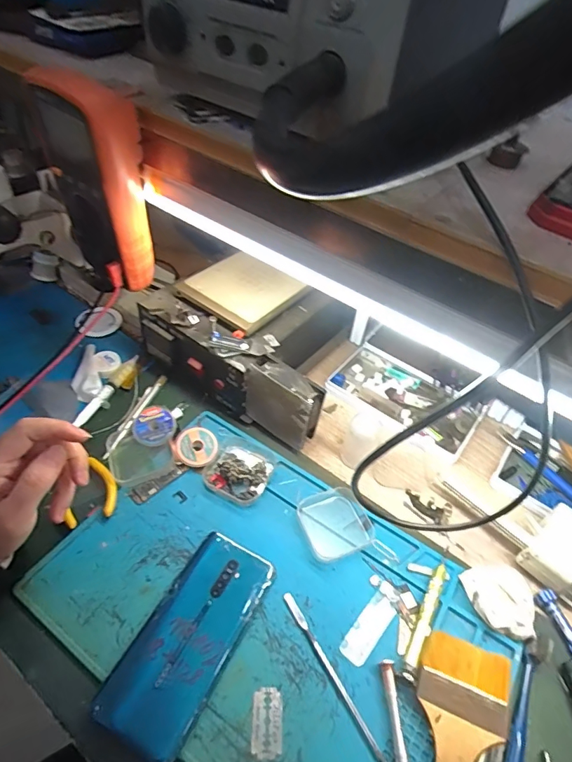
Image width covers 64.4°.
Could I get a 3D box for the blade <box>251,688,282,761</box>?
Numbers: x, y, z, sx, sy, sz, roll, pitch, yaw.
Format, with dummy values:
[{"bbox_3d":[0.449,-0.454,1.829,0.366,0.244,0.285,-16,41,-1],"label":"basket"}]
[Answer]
[{"bbox_3d":[-0.014,0.251,0.335,0.022,0.004,0.040,3,48,-5],"label":"blade"}]

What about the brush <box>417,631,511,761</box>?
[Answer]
[{"bbox_3d":[0.115,0.267,0.319,0.062,0.014,0.162,12,46,24],"label":"brush"}]

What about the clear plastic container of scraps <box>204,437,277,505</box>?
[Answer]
[{"bbox_3d":[-0.045,0.089,0.470,0.062,0.024,0.065,26,50,16],"label":"clear plastic container of scraps"}]

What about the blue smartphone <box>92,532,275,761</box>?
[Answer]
[{"bbox_3d":[-0.075,0.203,0.367,0.070,0.010,0.157,25,50,15],"label":"blue smartphone"}]

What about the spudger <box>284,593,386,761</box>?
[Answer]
[{"bbox_3d":[0.040,0.236,0.355,0.008,0.004,0.149,-22,54,-24],"label":"spudger"}]

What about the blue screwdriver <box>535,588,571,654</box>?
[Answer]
[{"bbox_3d":[0.243,0.221,0.386,0.016,0.009,0.082,-7,49,-13],"label":"blue screwdriver"}]

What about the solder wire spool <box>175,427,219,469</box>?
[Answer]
[{"bbox_3d":[-0.095,0.071,0.485,0.042,0.017,0.043,3,47,-4],"label":"solder wire spool"}]

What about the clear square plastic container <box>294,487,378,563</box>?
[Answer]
[{"bbox_3d":[0.049,0.138,0.442,0.066,0.012,0.062,-14,51,-19],"label":"clear square plastic container"}]

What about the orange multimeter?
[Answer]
[{"bbox_3d":[-0.176,-0.180,0.429,0.063,0.179,0.107,-22,53,-25],"label":"orange multimeter"}]

